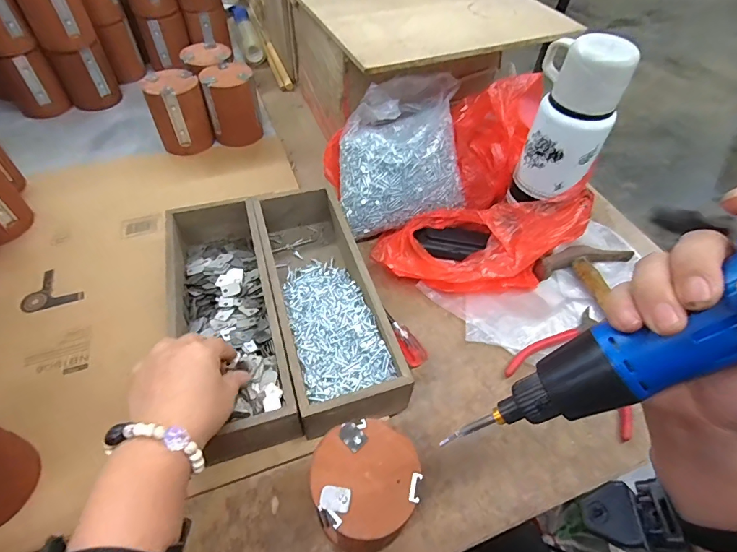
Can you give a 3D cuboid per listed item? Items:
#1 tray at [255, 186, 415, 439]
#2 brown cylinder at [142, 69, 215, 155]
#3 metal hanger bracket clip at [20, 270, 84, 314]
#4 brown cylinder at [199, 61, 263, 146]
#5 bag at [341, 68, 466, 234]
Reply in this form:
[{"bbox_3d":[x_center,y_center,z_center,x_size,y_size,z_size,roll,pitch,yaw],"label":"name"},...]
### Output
[{"bbox_3d":[-0.049,0.026,0.448,0.100,0.073,0.293,-13,53,-13],"label":"tray"},{"bbox_3d":[-0.284,-0.244,0.623,0.075,0.101,0.068,-24,57,-20],"label":"brown cylinder"},{"bbox_3d":[-0.380,0.013,0.495,0.061,0.004,0.062,-21,56,-19],"label":"metal hanger bracket clip"},{"bbox_3d":[-0.212,-0.268,0.650,0.075,0.102,0.066,-12,53,-13],"label":"brown cylinder"},{"bbox_3d":[0.045,-0.158,0.557,0.177,0.144,0.136,-12,53,-13],"label":"bag"}]

